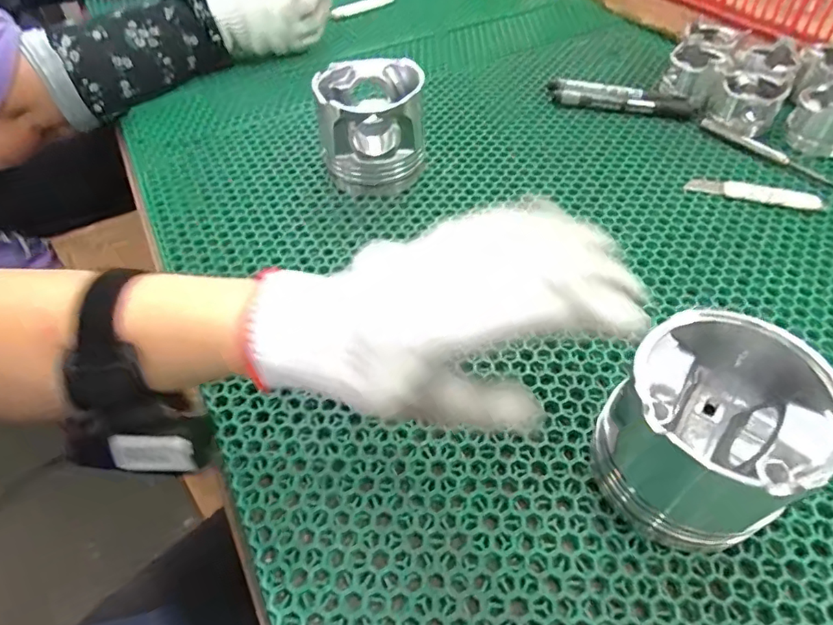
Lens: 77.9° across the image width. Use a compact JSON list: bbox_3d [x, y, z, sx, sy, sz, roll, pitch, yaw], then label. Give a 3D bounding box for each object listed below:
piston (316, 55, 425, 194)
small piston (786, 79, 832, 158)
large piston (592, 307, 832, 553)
[{"bbox_3d":[-0.040,-0.169,0.476,0.093,0.087,0.091,-1,50,2],"label":"piston"},{"bbox_3d":[0.399,-0.187,0.499,0.052,0.048,0.054,0,50,0],"label":"small piston"},{"bbox_3d":[0.148,0.063,0.271,0.093,0.088,0.090,18,53,17],"label":"large piston"}]

